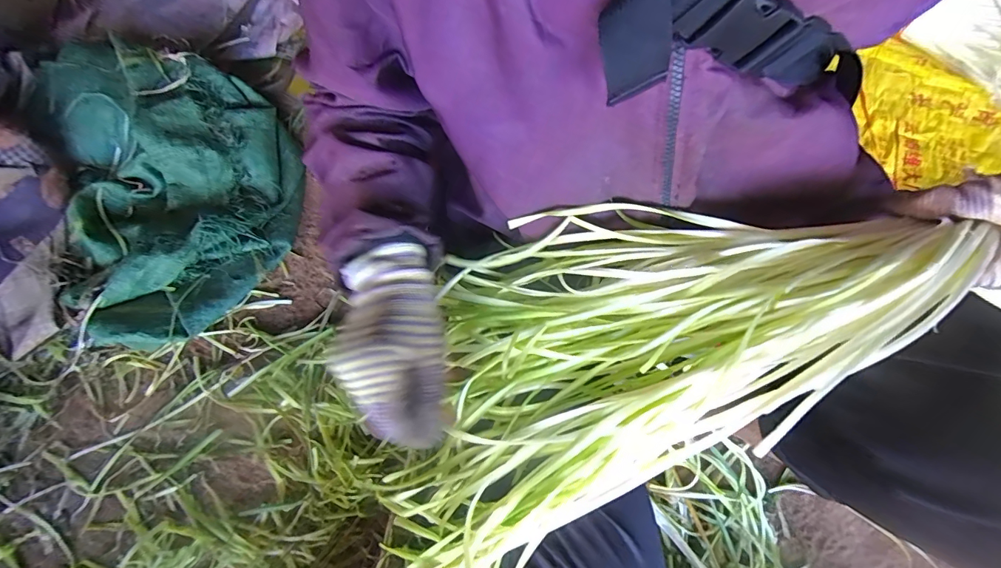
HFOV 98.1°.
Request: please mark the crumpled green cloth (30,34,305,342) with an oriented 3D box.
[{"bbox_3d":[-0.510,-0.167,0.681,0.334,0.095,0.524,-15,68,-7],"label":"crumpled green cloth"}]

